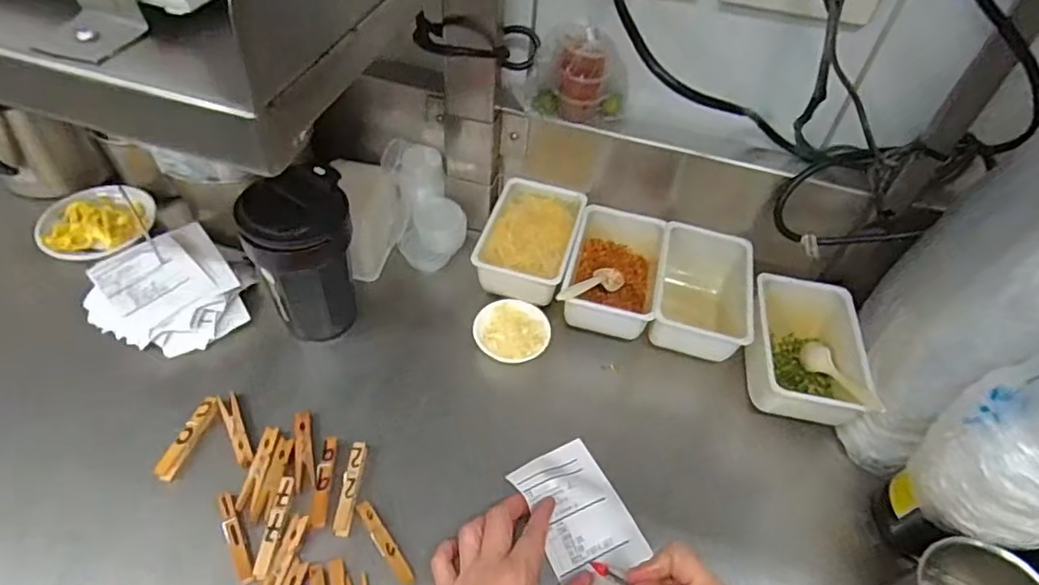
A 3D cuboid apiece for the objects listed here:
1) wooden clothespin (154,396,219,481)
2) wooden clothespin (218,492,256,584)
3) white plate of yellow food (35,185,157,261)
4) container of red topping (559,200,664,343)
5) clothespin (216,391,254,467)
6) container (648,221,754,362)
[{"bbox_3d":[-0.276,0.122,0.490,0.014,0.018,0.071,16,51,9],"label":"wooden clothespin"},{"bbox_3d":[-0.214,0.185,0.442,0.012,0.023,0.074,-24,56,-22],"label":"wooden clothespin"},{"bbox_3d":[-0.450,-0.078,0.624,0.105,0.026,0.090,-33,60,-27],"label":"white plate of yellow food"},{"bbox_3d":[0.092,-0.015,0.596,0.082,0.069,0.139,15,51,7],"label":"container of red topping"},{"bbox_3d":[-0.240,0.118,0.497,0.014,0.012,0.072,-24,56,-22],"label":"clothespin"},{"bbox_3d":[0.182,0.005,0.588,0.094,0.066,0.133,14,51,7],"label":"container"}]

